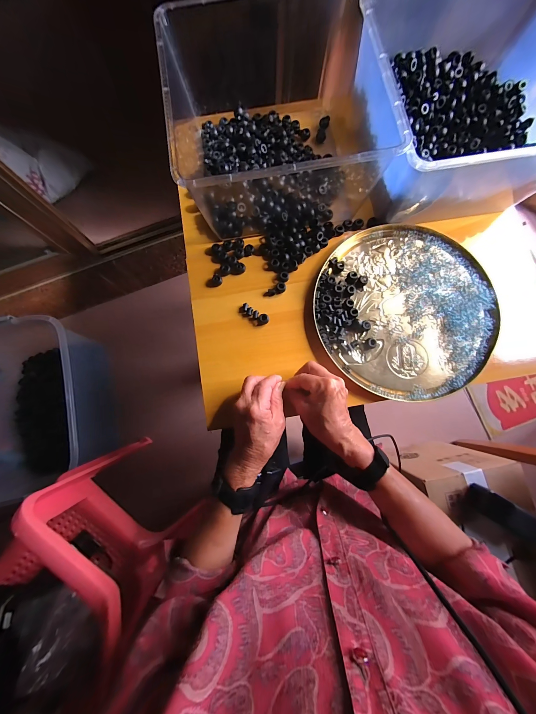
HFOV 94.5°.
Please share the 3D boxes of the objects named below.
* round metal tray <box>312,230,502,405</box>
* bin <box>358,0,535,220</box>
[{"bbox_3d":[0.223,-0.081,0.412,0.280,0.017,0.288,-11,81,-2],"label":"round metal tray"},{"bbox_3d":[0.298,-0.393,0.387,0.310,0.124,0.293,-11,81,-2],"label":"bin"}]

